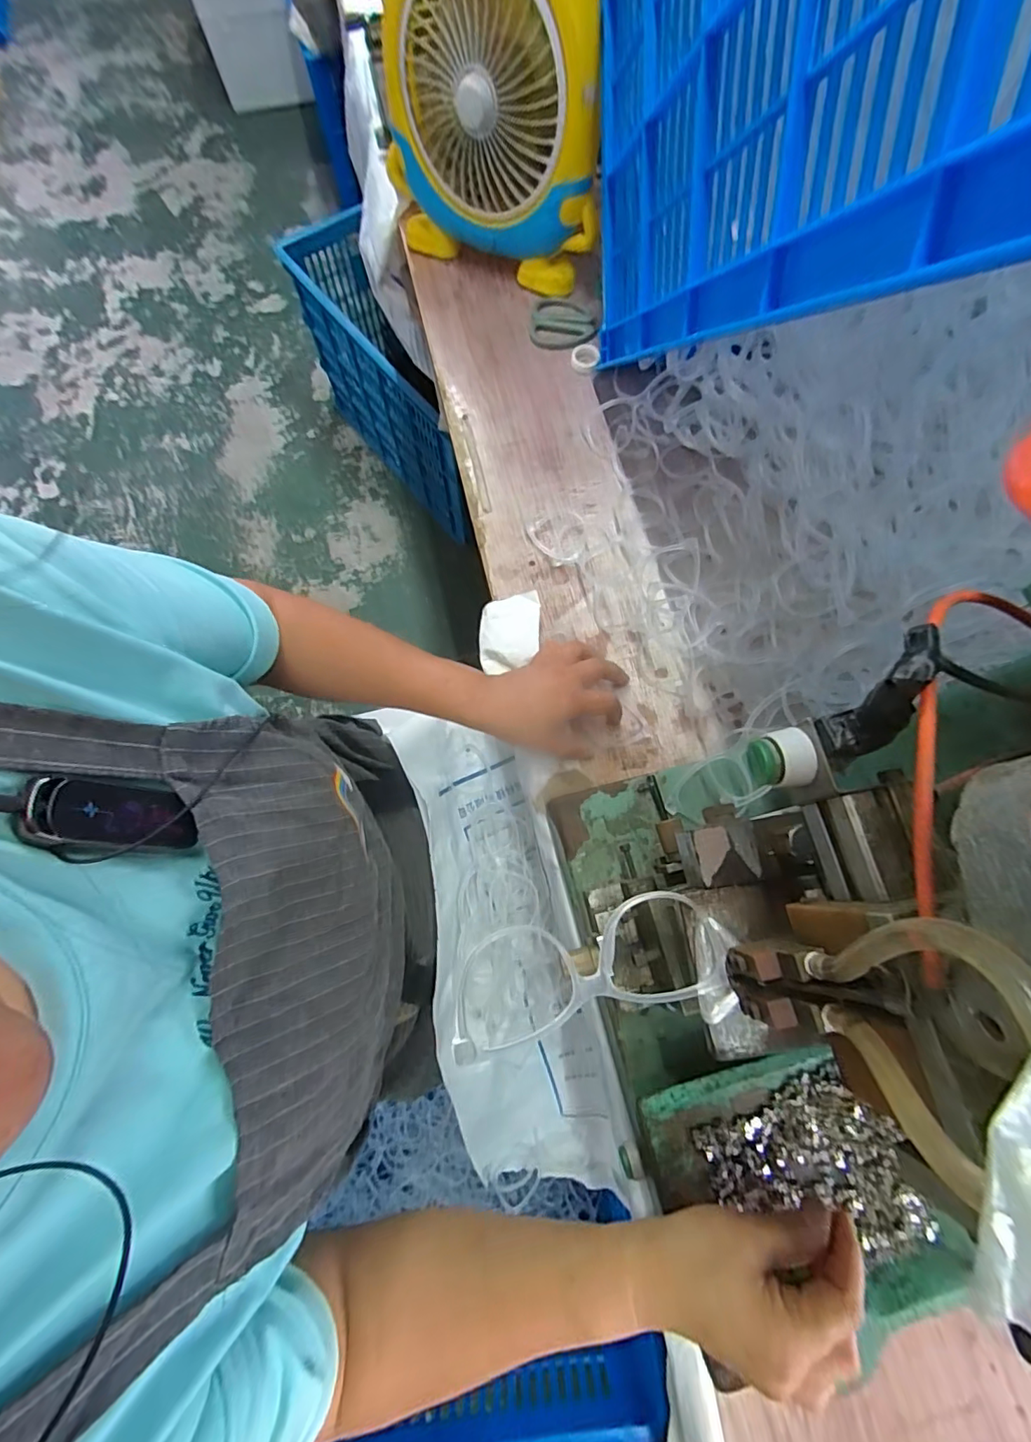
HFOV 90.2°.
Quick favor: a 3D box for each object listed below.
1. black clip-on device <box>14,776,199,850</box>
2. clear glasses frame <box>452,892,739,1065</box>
[{"bbox_3d":[-0.158,0.038,0.205,0.009,0.060,0.025,-7,70,28],"label":"black clip-on device"},{"bbox_3d":[0.038,0.120,0.249,0.137,0.012,0.060,-6,73,-2],"label":"clear glasses frame"}]

